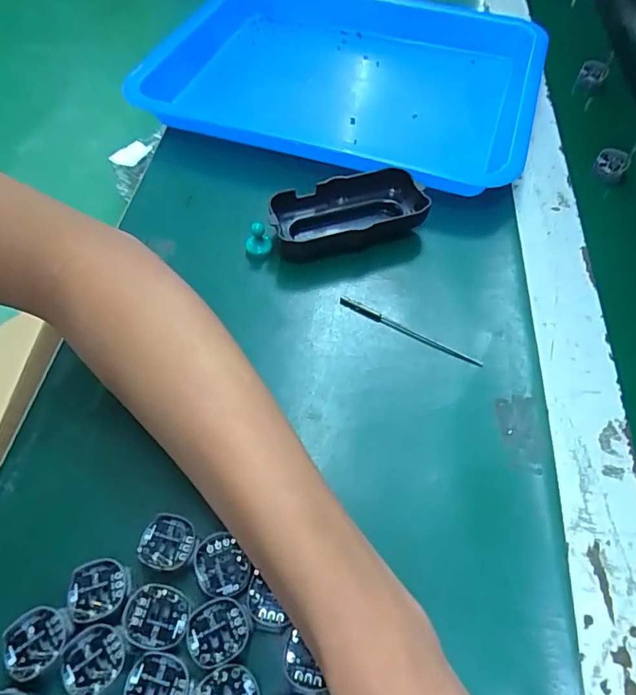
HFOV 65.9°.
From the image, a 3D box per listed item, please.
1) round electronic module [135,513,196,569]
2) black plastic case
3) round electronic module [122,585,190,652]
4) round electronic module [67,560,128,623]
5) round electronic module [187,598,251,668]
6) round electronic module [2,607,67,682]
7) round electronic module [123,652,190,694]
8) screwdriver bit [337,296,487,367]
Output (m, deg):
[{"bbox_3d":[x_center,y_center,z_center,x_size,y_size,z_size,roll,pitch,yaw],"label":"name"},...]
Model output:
[{"bbox_3d":[-0.073,0.092,0.235,0.027,0.004,0.024,10,56,5],"label":"round electronic module"},{"bbox_3d":[0.021,-0.095,0.356,0.110,0.029,0.055,-15,58,-12],"label":"black plastic case"},{"bbox_3d":[-0.072,0.119,0.217,0.029,0.004,0.024,9,56,4],"label":"round electronic module"},{"bbox_3d":[-0.101,0.110,0.223,0.024,0.004,0.025,3,56,0],"label":"round electronic module"},{"bbox_3d":[-0.044,0.125,0.216,0.027,0.004,0.023,-31,62,-21],"label":"round electronic module"},{"bbox_3d":[-0.122,0.127,0.211,0.026,0.007,0.023,-32,63,-21],"label":"round electronic module"},{"bbox_3d":[-0.067,0.141,0.202,0.026,0.004,0.024,1,56,-1],"label":"round electronic module"},{"bbox_3d":[0.058,-0.011,0.316,0.098,0.004,0.007,27,59,15],"label":"screwdriver bit"}]

